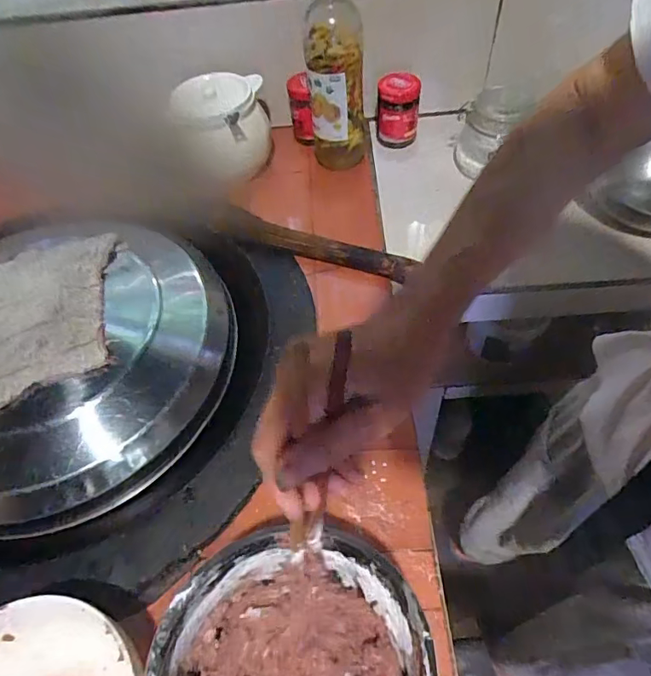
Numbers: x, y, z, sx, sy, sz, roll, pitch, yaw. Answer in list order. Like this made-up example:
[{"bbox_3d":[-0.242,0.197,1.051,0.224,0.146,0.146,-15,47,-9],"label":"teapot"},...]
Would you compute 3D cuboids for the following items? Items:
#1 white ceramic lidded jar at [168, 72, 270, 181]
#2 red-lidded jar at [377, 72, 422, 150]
[{"bbox_3d":[-0.154,-0.322,0.748,0.120,0.145,0.106,2,56,6],"label":"white ceramic lidded jar"},{"bbox_3d":[0.119,-0.373,0.775,0.065,0.096,0.064,-2,56,3],"label":"red-lidded jar"}]

